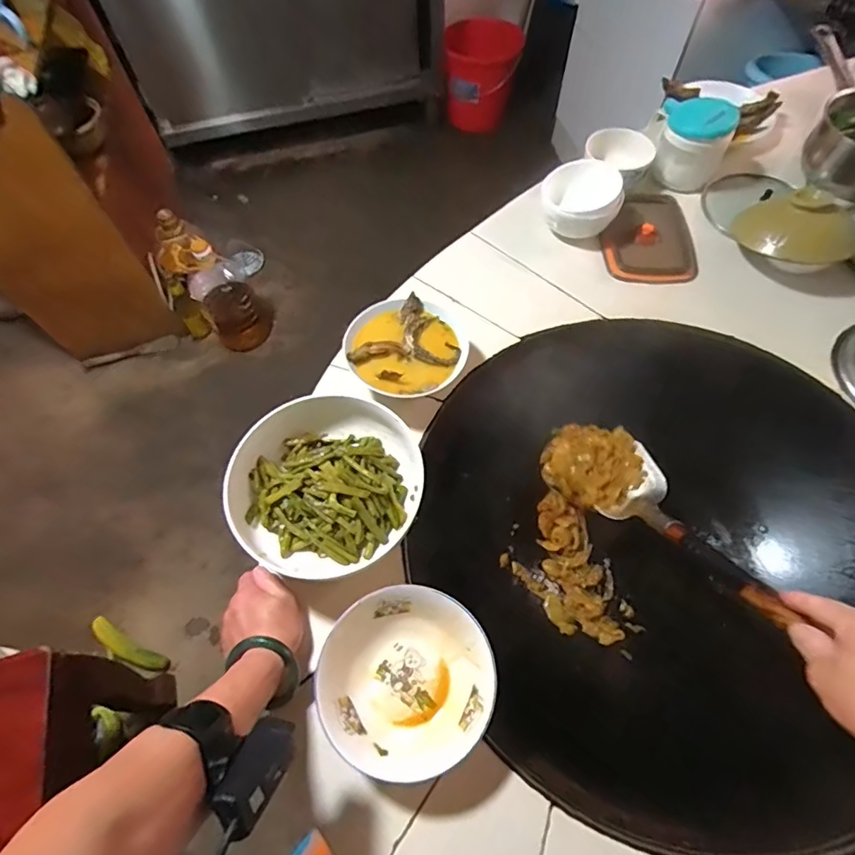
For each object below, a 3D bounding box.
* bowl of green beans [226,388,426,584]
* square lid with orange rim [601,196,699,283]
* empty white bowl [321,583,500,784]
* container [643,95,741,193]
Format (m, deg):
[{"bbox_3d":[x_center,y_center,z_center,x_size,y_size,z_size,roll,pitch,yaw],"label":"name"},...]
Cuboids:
[{"bbox_3d":[-0.106,0.059,0.551,0.197,0.064,0.189,-1,61,1],"label":"bowl of green beans"},{"bbox_3d":[0.331,-0.290,0.775,0.126,0.027,0.173,0,61,1],"label":"square lid with orange rim"},{"bbox_3d":[-0.018,0.230,0.469,0.148,0.050,0.151,-1,61,1],"label":"empty white bowl"},{"bbox_3d":[0.408,-0.452,0.805,0.117,0.106,0.085,19,63,12],"label":"container"}]

